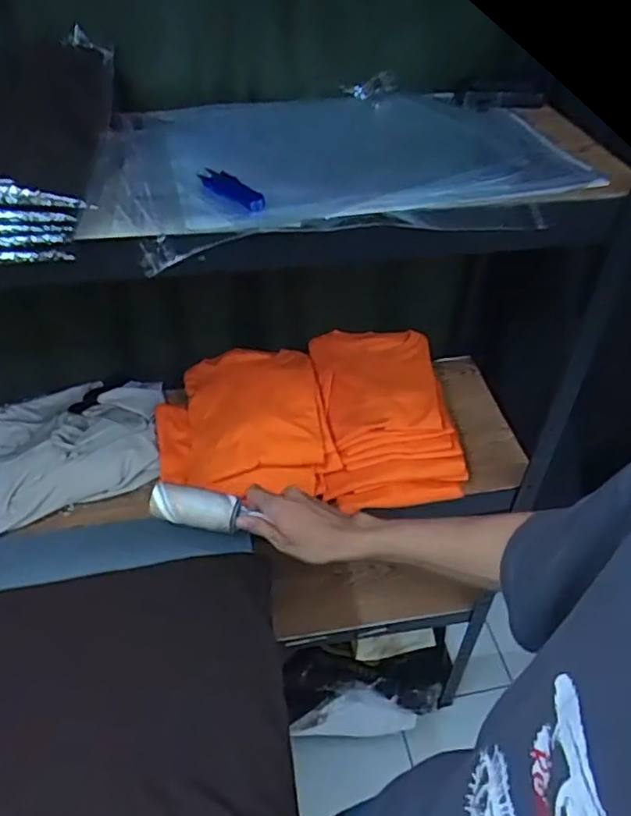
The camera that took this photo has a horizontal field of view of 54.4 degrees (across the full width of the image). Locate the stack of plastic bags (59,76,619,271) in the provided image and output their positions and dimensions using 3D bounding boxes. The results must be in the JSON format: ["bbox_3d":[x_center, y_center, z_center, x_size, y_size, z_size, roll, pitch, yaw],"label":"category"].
[{"bbox_3d":[0.014,-0.262,0.654,0.472,0.045,0.339,-9,44,-12],"label":"stack of plastic bags"}]

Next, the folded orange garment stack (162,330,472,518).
[{"bbox_3d":[-0.019,0.014,0.944,0.439,0.095,0.301,-5,43,-7],"label":"folded orange garment stack"}]

